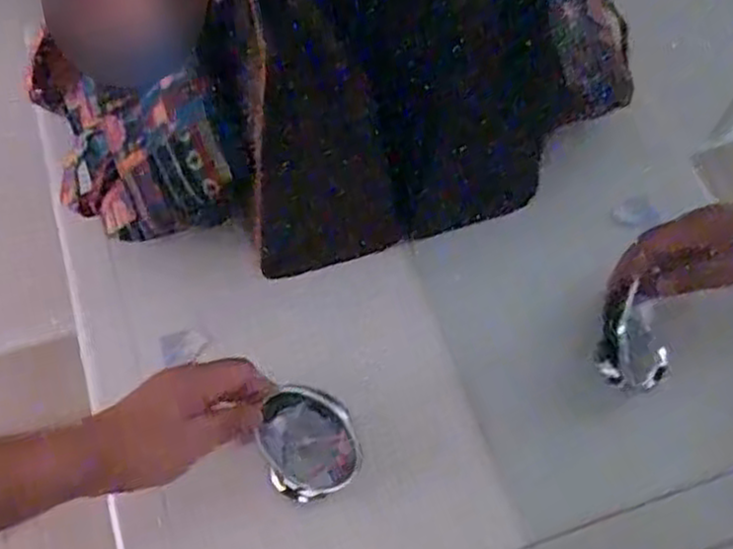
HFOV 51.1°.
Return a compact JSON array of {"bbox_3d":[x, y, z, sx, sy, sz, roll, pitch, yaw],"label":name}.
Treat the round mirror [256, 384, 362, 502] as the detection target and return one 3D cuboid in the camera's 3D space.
[{"bbox_3d":[-0.042,0.129,0.569,0.073,0.103,0.019,2,26,13],"label":"round mirror"}]

